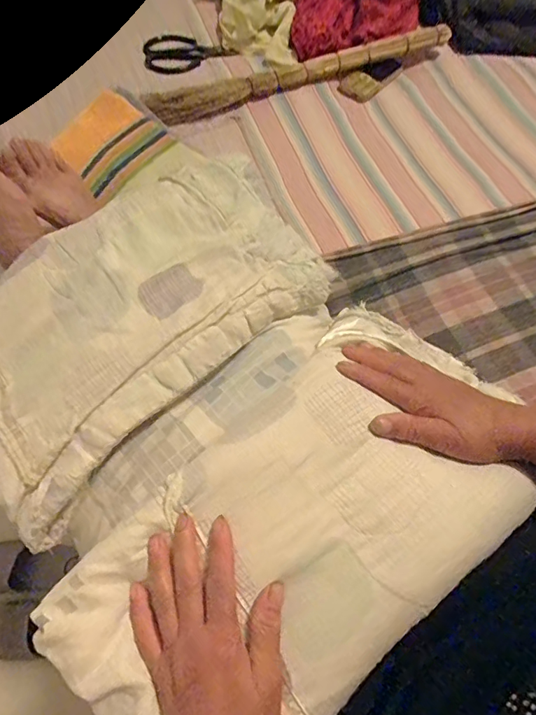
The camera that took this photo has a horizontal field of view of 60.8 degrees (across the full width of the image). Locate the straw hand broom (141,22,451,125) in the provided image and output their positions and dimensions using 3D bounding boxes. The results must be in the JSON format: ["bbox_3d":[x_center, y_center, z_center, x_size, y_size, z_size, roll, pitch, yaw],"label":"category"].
[{"bbox_3d":[0.059,-0.488,0.777,0.542,0.030,0.069,-21,69,-7],"label":"straw hand broom"}]

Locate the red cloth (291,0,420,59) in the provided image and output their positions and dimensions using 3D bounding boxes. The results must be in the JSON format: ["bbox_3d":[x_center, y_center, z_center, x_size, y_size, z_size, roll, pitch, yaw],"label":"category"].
[{"bbox_3d":[0.157,-0.614,0.792,0.219,0.087,0.211,8,64,2],"label":"red cloth"}]

